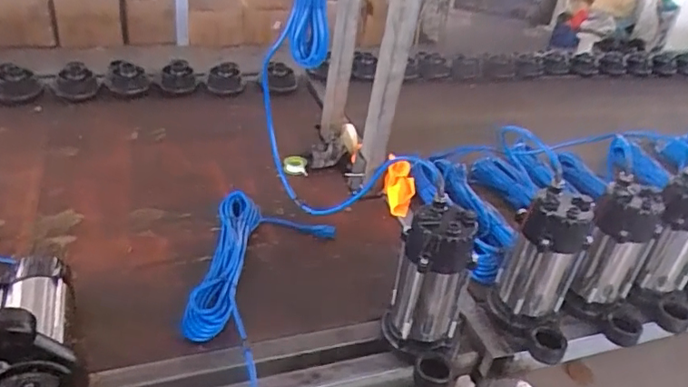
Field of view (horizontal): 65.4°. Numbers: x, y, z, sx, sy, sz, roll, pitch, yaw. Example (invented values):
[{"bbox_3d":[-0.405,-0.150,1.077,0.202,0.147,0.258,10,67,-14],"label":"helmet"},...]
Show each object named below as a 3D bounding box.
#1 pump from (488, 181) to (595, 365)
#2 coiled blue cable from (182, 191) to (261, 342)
[{"bbox_3d":[0.307,0.126,0.830,0.110,0.232,0.135,12,34,5],"label":"pump"},{"bbox_3d":[-0.205,0.105,0.941,0.079,0.052,0.347,6,34,-4],"label":"coiled blue cable"}]

